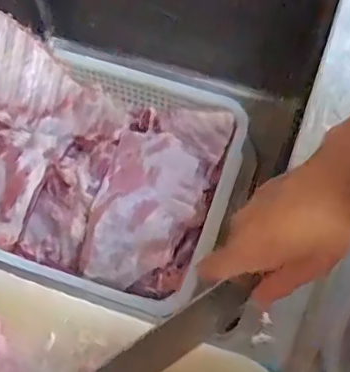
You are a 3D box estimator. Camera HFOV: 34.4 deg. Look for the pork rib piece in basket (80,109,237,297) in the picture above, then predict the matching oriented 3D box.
[{"bbox_3d":[-0.026,0.009,0.841,0.152,0.070,0.292,18,68,9],"label":"pork rib piece in basket"}]

